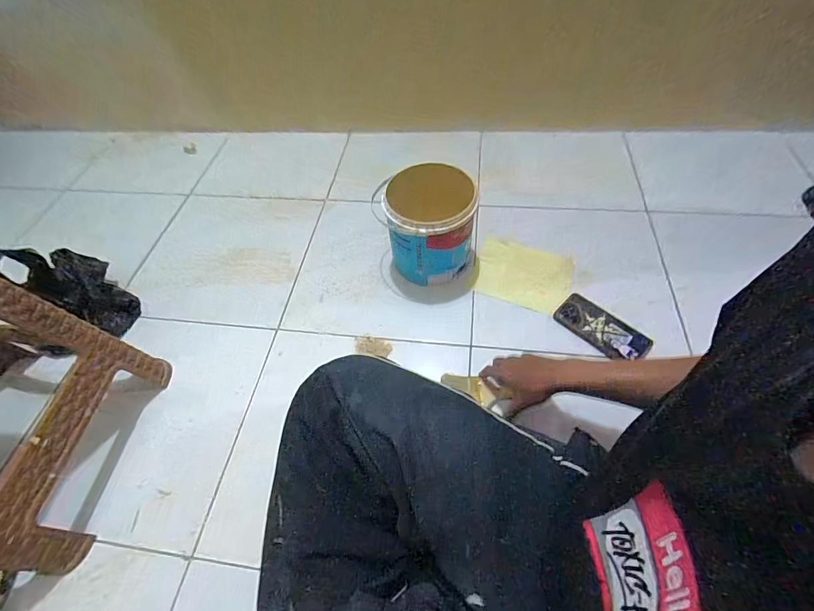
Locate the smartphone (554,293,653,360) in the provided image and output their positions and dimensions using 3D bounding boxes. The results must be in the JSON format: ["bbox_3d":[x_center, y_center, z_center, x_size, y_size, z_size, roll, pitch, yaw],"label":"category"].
[{"bbox_3d":[0.381,0.044,0.736,0.083,0.012,0.170,-42,57,-12],"label":"smartphone"}]

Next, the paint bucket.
[{"bbox_3d":[0.044,-0.154,0.788,0.175,0.219,0.161,10,54,9],"label":"paint bucket"}]

